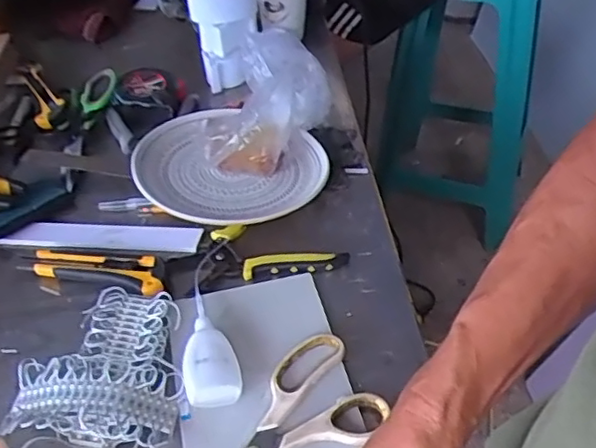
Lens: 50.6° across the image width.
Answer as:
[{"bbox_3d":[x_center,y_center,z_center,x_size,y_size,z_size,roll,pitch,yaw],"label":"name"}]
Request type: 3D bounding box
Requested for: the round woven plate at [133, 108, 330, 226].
[{"bbox_3d":[-0.077,-0.060,0.694,0.202,0.043,0.186,21,49,25],"label":"round woven plate"}]

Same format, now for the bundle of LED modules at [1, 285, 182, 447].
[{"bbox_3d":[-0.163,0.115,0.521,0.127,0.035,0.154,-7,43,-2],"label":"bundle of LED modules"}]

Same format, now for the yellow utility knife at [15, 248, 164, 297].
[{"bbox_3d":[-0.193,0.043,0.611,0.143,0.017,0.041,10,45,15],"label":"yellow utility knife"}]

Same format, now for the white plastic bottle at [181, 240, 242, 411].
[{"bbox_3d":[-0.079,0.078,0.562,0.043,0.032,0.183,-8,43,-4],"label":"white plastic bottle"}]

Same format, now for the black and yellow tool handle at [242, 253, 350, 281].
[{"bbox_3d":[-0.002,0.040,0.610,0.102,0.019,0.019,-7,43,-3],"label":"black and yellow tool handle"}]

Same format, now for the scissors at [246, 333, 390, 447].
[{"bbox_3d":[-0.024,0.152,0.486,0.168,0.013,0.100,-22,46,-17],"label":"scissors"}]

